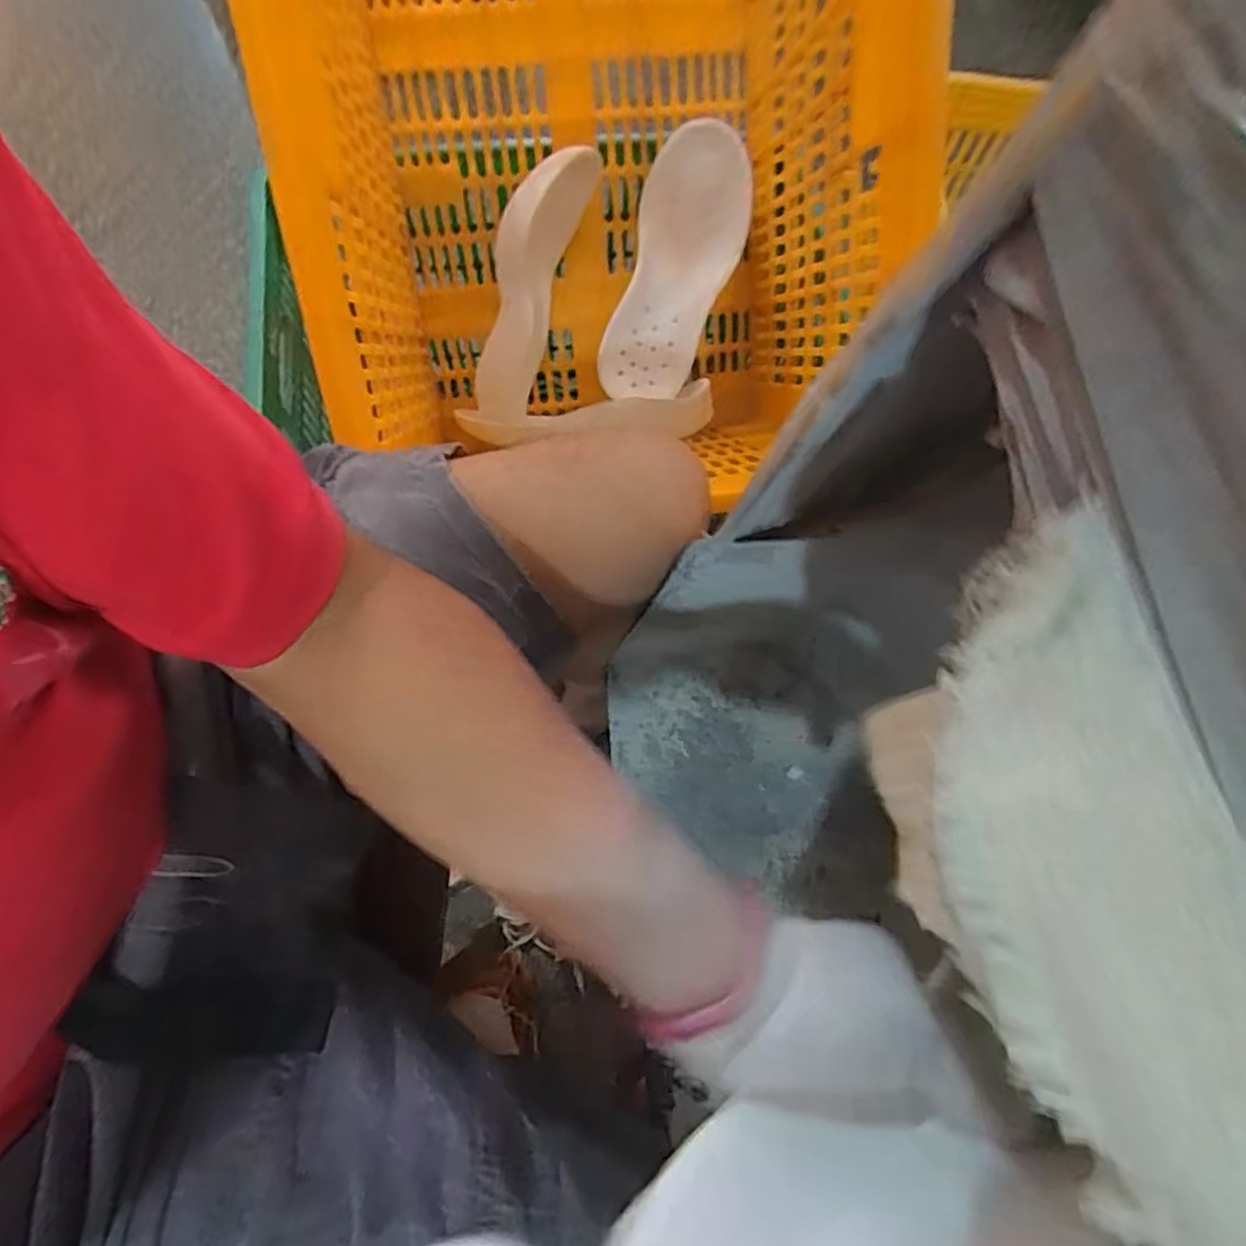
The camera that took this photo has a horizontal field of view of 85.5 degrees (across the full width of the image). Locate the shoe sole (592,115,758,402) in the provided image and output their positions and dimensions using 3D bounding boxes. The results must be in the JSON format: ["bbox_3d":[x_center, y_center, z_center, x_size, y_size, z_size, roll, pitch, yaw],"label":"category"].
[{"bbox_3d":[0.064,-0.432,0.827,0.127,0.036,0.307,20,101,4],"label":"shoe sole"}]

